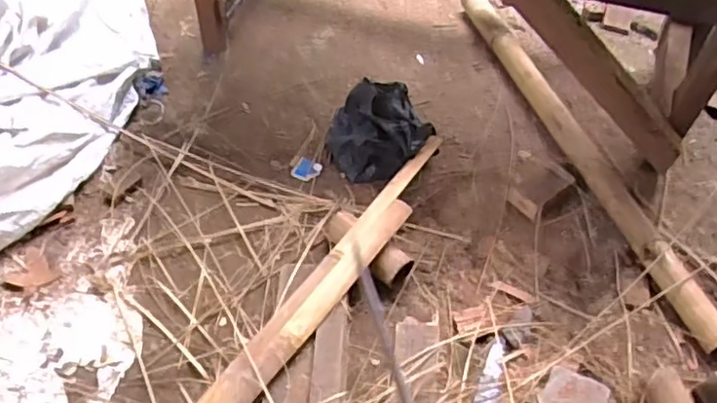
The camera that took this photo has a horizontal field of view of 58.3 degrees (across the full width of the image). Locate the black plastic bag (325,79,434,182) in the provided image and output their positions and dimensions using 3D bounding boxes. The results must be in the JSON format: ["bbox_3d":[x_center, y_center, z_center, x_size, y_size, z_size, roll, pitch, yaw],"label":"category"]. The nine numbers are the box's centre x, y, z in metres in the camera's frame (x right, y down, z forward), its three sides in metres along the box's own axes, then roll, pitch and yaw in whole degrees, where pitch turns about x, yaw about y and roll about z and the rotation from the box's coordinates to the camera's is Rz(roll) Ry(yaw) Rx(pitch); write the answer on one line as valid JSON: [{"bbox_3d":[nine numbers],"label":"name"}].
[{"bbox_3d":[0.035,-0.122,1.073,0.173,0.111,0.170,3,53,0],"label":"black plastic bag"}]

